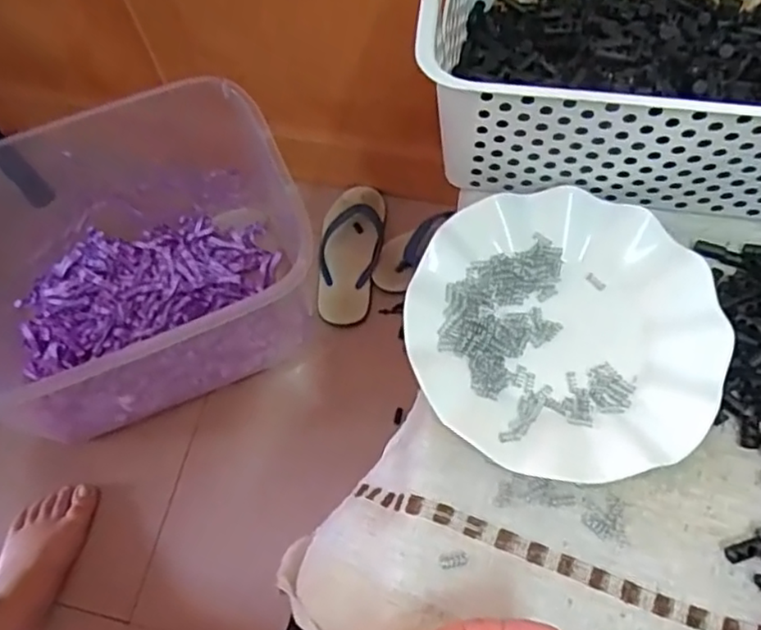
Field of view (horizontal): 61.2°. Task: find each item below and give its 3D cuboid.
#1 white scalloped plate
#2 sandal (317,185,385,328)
[{"bbox_3d":[0.109,0.006,0.391,0.179,0.019,0.181,-1,67,2],"label":"white scalloped plate"},{"bbox_3d":[-0.044,-0.095,0.992,0.092,0.036,0.236,5,67,5],"label":"sandal"}]

